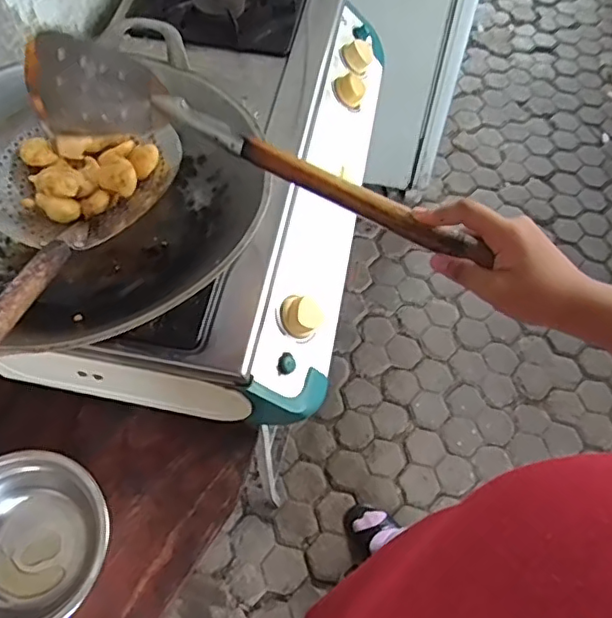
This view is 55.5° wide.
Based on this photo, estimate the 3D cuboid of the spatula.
[{"bbox_3d":[-0.037,-0.109,0.461,0.363,0.086,0.045,25,61,0],"label":"spatula"}]

